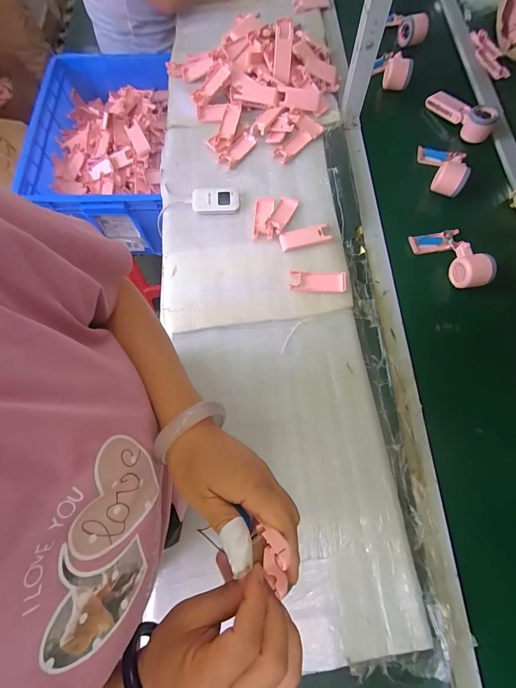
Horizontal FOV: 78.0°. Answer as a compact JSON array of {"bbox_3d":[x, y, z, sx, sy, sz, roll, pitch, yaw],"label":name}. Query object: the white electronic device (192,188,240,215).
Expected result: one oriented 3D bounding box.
[{"bbox_3d":[-0.087,-0.295,0.655,0.095,0.011,0.058,-6,71,-2],"label":"white electronic device"}]

